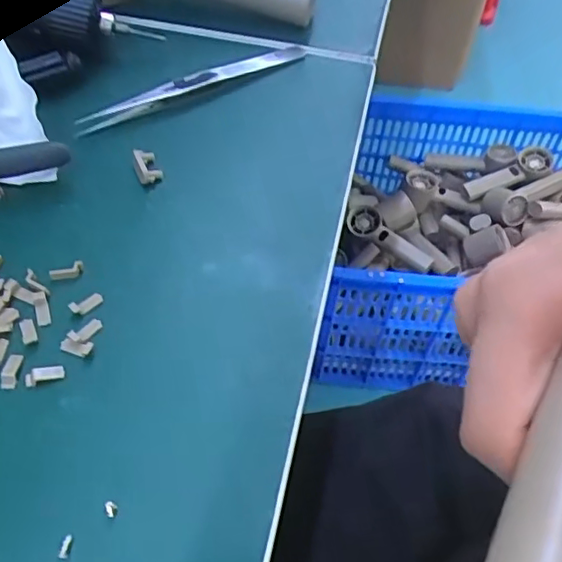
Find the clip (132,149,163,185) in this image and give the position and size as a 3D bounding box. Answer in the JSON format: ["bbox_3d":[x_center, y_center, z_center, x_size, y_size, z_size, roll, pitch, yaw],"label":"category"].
[{"bbox_3d":[-0.059,-0.051,0.256,0.010,0.007,0.016,-17,55,-18],"label":"clip"}]

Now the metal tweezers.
[{"bbox_3d":[-0.041,-0.099,0.291,0.129,0.011,0.012,-30,59,-25],"label":"metal tweezers"}]

